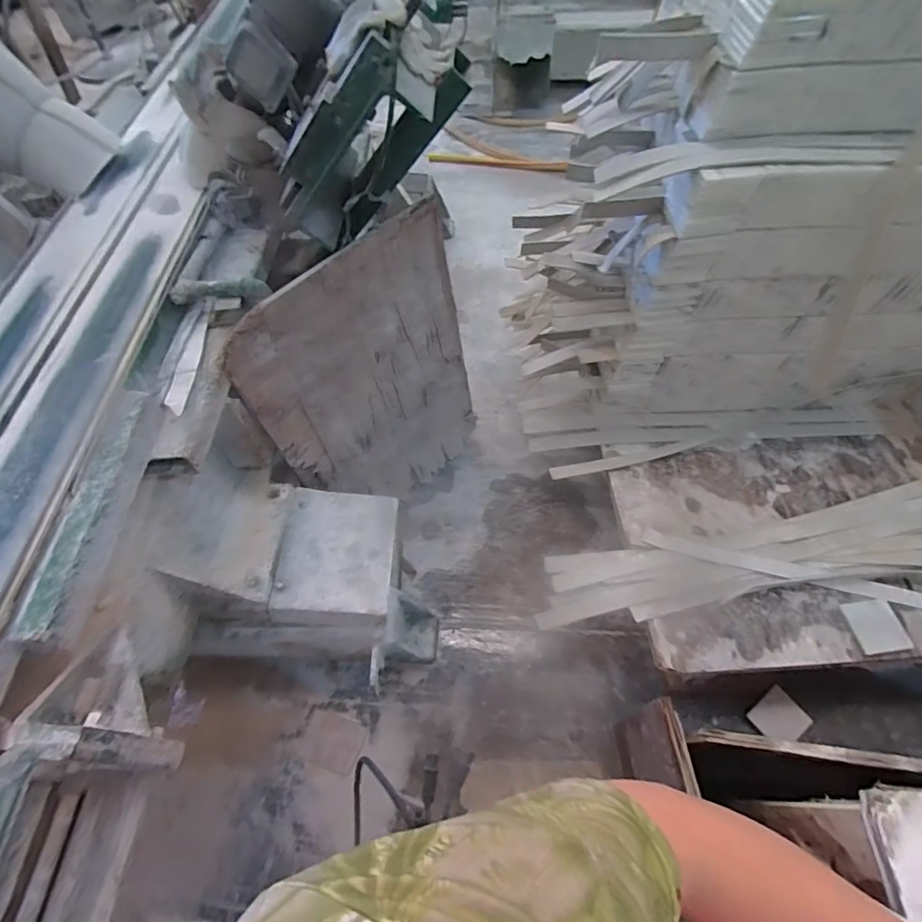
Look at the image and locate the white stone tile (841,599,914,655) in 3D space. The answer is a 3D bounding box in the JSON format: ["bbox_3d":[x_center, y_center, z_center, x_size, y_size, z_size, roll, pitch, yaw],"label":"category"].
[{"bbox_3d":[0.836,0.333,1.036,0.100,0.010,0.102,-6,58,-2],"label":"white stone tile"}]

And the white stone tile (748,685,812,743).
[{"bbox_3d":[0.704,0.569,1.138,0.098,0.009,0.093,-44,57,0],"label":"white stone tile"}]

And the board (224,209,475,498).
[{"bbox_3d":[-0.182,-0.155,1.224,0.026,0.701,0.535,33,63,31],"label":"board"}]

